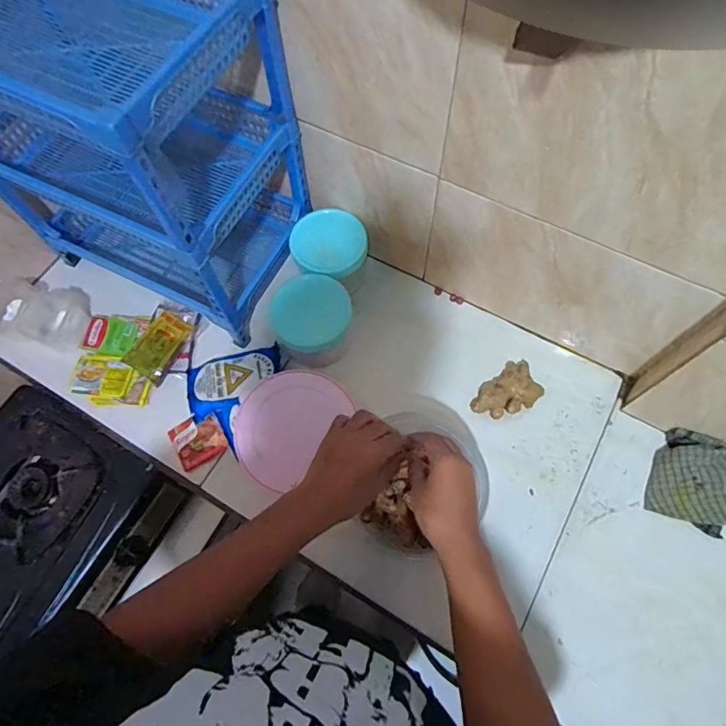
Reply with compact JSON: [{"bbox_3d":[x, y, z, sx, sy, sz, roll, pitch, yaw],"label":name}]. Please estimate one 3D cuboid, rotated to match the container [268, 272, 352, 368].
[{"bbox_3d":[-0.085,-0.068,0.802,0.128,0.099,0.119,-7,67,-1],"label":"container"}]

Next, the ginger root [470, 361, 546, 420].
[{"bbox_3d":[0.232,0.048,0.772,0.118,0.030,0.073,-37,71,-13],"label":"ginger root"}]

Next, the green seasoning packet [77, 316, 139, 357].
[{"bbox_3d":[-0.435,-0.046,0.833,0.093,0.020,0.065,13,68,7],"label":"green seasoning packet"}]

